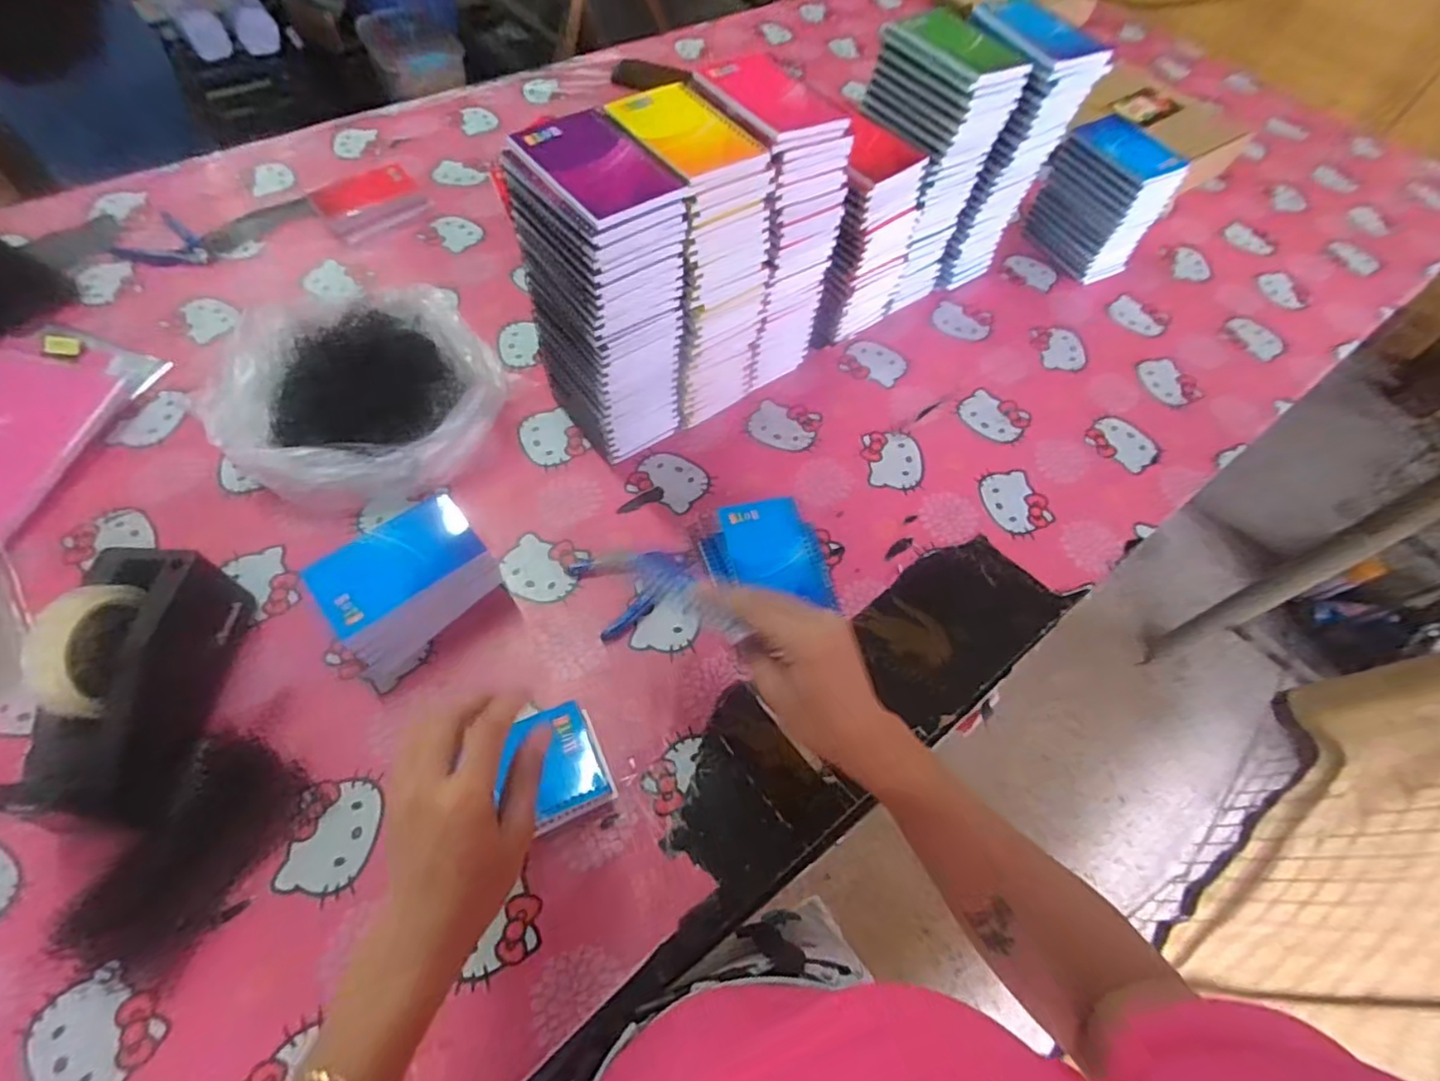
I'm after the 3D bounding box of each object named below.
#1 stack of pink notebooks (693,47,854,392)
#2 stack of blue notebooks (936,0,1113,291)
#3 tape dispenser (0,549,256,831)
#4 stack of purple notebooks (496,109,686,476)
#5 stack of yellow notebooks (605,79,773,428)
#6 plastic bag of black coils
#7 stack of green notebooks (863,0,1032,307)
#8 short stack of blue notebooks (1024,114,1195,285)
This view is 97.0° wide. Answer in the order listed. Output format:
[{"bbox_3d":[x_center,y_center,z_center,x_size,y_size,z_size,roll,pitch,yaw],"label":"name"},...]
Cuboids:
[{"bbox_3d":[0.041,-0.326,0.699,0.116,0.296,0.140,-33,66,-22],"label":"stack of pink notebooks"},{"bbox_3d":[0.328,-0.461,0.786,0.110,0.293,0.134,-20,63,-16],"label":"stack of blue notebooks"},{"bbox_3d":[-0.453,0.111,0.486,0.083,0.115,0.199,-1,59,-5],"label":"tape dispenser"},{"bbox_3d":[-0.109,-0.216,0.614,0.094,0.289,0.131,-35,67,-22],"label":"stack of purple notebooks"},{"bbox_3d":[-0.029,-0.269,0.652,0.106,0.289,0.141,-26,64,-19],"label":"stack of yellow notebooks"},{"bbox_3d":[-0.376,-0.162,0.671,0.258,0.099,0.264,29,61,13],"label":"plastic bag of black coils"},{"bbox_3d":[0.233,-0.426,0.762,0.108,0.296,0.127,-28,65,-19],"label":"stack of green notebooks"},{"bbox_3d":[0.509,-0.458,0.872,0.073,0.162,0.142,-25,64,-18],"label":"short stack of blue notebooks"}]

